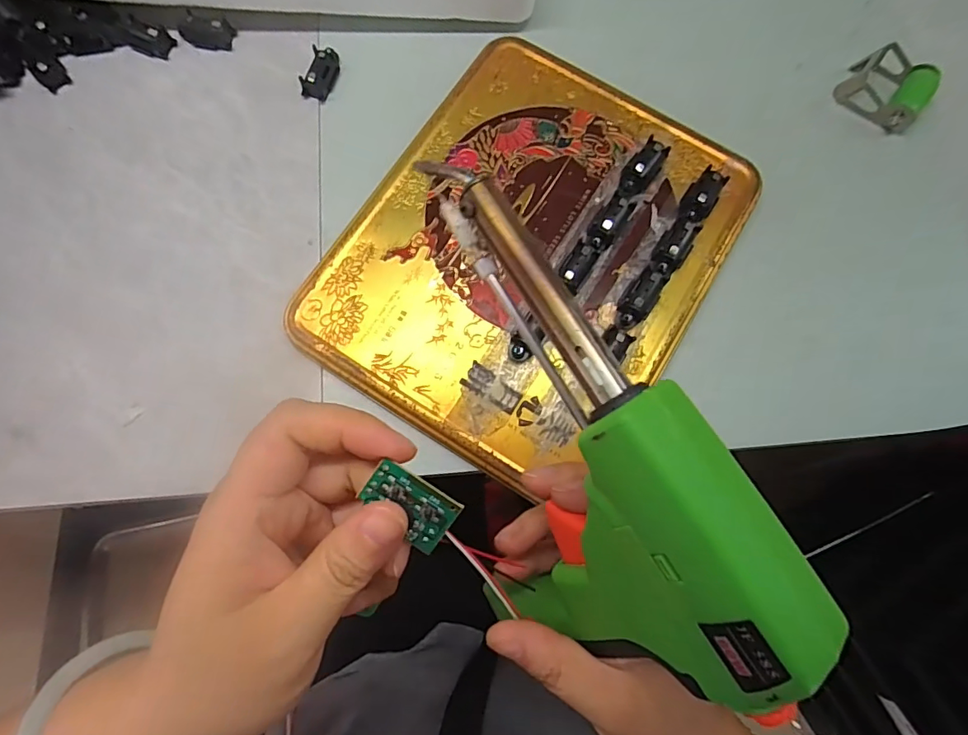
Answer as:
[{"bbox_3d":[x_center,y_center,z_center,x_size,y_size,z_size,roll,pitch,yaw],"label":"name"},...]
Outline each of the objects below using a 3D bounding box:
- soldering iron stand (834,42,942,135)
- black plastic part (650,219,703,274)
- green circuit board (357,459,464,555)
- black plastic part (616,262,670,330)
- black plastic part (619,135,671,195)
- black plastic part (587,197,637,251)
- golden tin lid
[{"bbox_3d":[0.254,-0.177,0.316,0.047,0.022,0.043,42,80,10],"label":"soldering iron stand"},{"bbox_3d":[0.106,-0.067,0.285,0.018,0.013,0.034,35,79,6],"label":"black plastic part"},{"bbox_3d":[-0.023,0.043,0.155,0.028,0.004,0.018,35,89,-7],"label":"green circuit board"},{"bbox_3d":[0.087,-0.041,0.278,0.017,0.013,0.041,35,79,6],"label":"black plastic part"},{"bbox_3d":[0.091,-0.115,0.293,0.016,0.015,0.033,36,79,7],"label":"black plastic part"},{"bbox_3d":[0.070,-0.081,0.285,0.013,0.015,0.033,36,79,7],"label":"black plastic part"},{"bbox_3d":[0.028,-0.067,0.287,0.188,0.017,0.234,32,79,6],"label":"golden tin lid"}]

